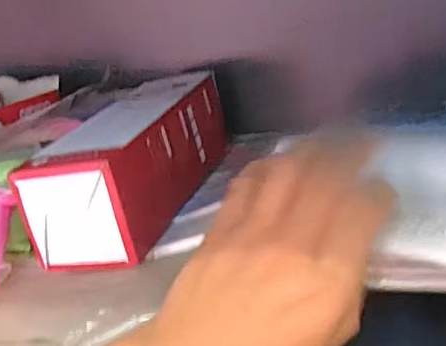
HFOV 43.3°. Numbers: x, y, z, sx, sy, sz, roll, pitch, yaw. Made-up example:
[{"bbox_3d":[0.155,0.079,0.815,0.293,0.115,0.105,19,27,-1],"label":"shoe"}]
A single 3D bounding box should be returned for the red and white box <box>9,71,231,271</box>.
[{"bbox_3d":[-0.061,-0.018,0.427,0.076,0.067,0.215,2,25,16],"label":"red and white box"}]

